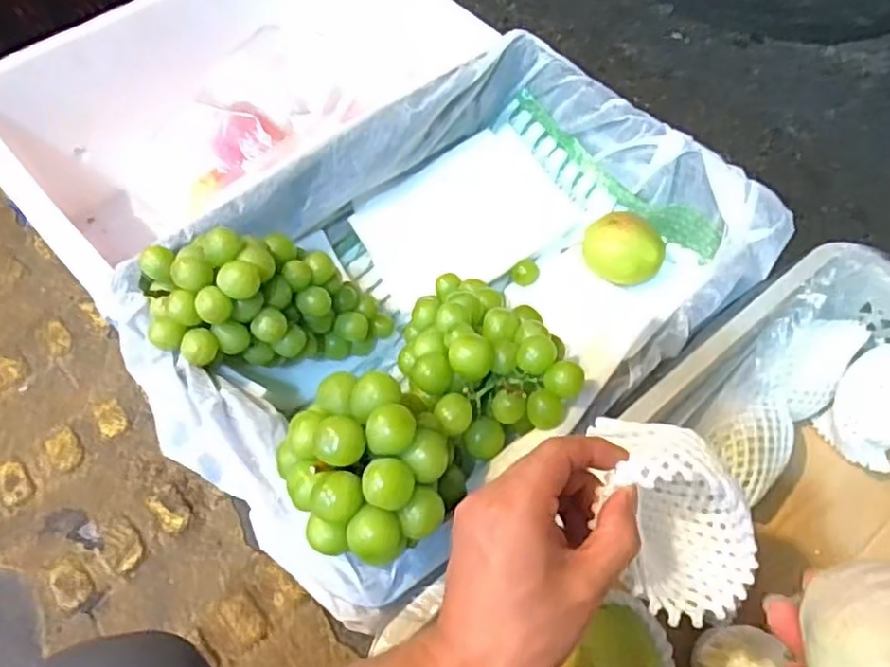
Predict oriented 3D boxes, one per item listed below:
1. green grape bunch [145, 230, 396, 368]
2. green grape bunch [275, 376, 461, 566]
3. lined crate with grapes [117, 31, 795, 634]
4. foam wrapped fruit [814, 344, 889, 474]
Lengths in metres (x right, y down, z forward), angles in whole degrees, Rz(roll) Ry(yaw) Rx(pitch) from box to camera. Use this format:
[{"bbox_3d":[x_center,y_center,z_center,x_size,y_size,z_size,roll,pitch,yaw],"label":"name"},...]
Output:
[{"bbox_3d":[-0.133,-0.025,0.549,0.207,0.085,0.098,10,50,-42],"label":"green grape bunch"},{"bbox_3d":[-0.045,0.083,0.412,0.101,0.081,0.110,0,61,1],"label":"green grape bunch"},{"bbox_3d":[0.012,-0.051,0.567,0.504,0.207,0.351,-40,67,-19],"label":"lined crate with grapes"},{"bbox_3d":[0.385,0.060,0.564,0.084,0.067,0.090,0,61,1],"label":"foam wrapped fruit"}]

